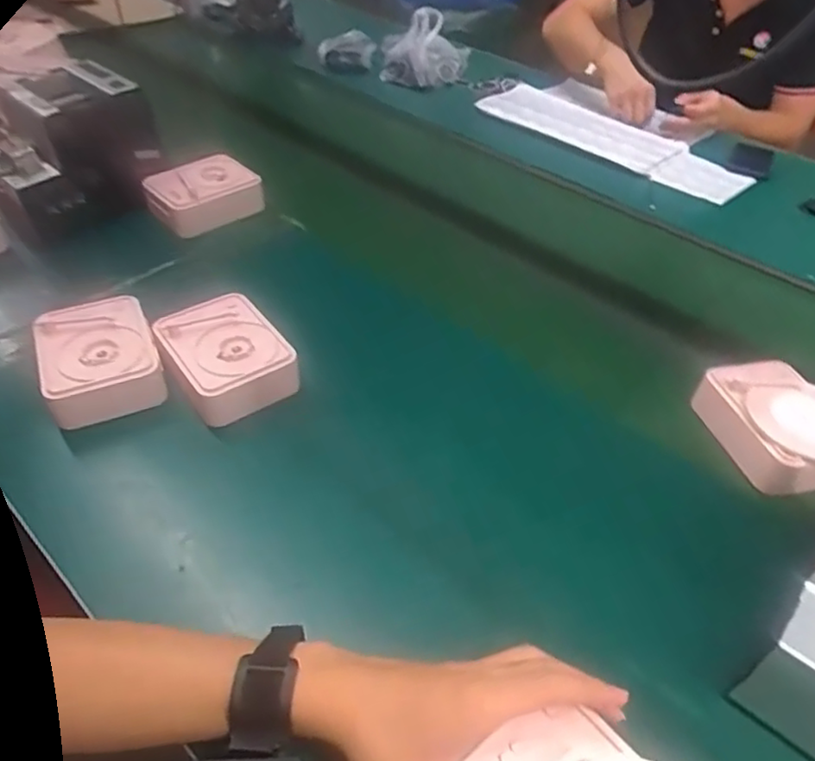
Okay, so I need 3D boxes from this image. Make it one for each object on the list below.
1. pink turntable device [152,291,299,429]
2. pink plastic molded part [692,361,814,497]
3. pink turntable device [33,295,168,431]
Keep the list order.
[{"bbox_3d":[-0.171,-0.025,0.611,0.103,0.048,0.127,-23,49,-27],"label":"pink turntable device"},{"bbox_3d":[0.342,0.043,0.584,0.104,0.043,0.134,-8,44,-13],"label":"pink plastic molded part"},{"bbox_3d":[-0.287,-0.019,0.599,0.096,0.053,0.110,-16,47,-21],"label":"pink turntable device"}]

